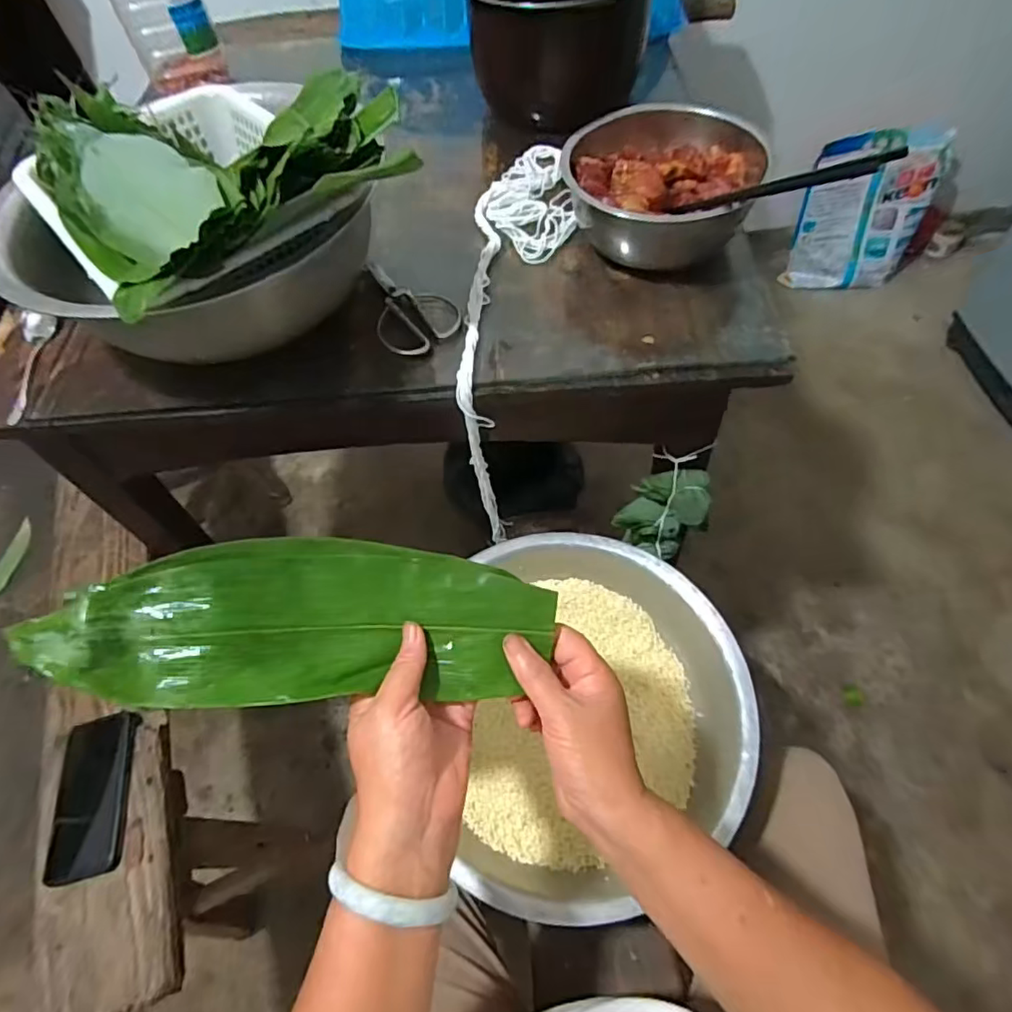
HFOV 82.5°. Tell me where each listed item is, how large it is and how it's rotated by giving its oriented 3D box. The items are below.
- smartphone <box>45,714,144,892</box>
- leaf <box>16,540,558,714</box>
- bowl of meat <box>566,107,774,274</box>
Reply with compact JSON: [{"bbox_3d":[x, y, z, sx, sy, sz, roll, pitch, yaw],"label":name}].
[{"bbox_3d":[-0.451,0.315,0.632,0.077,0.016,0.160,-13,59,-4],"label":"smartphone"},{"bbox_3d":[-0.124,0.072,0.370,0.306,0.018,0.101,2,76,-12],"label":"leaf"},{"bbox_3d":[0.153,-0.320,0.578,0.167,0.078,0.153,-2,59,3],"label":"bowl of meat"}]

